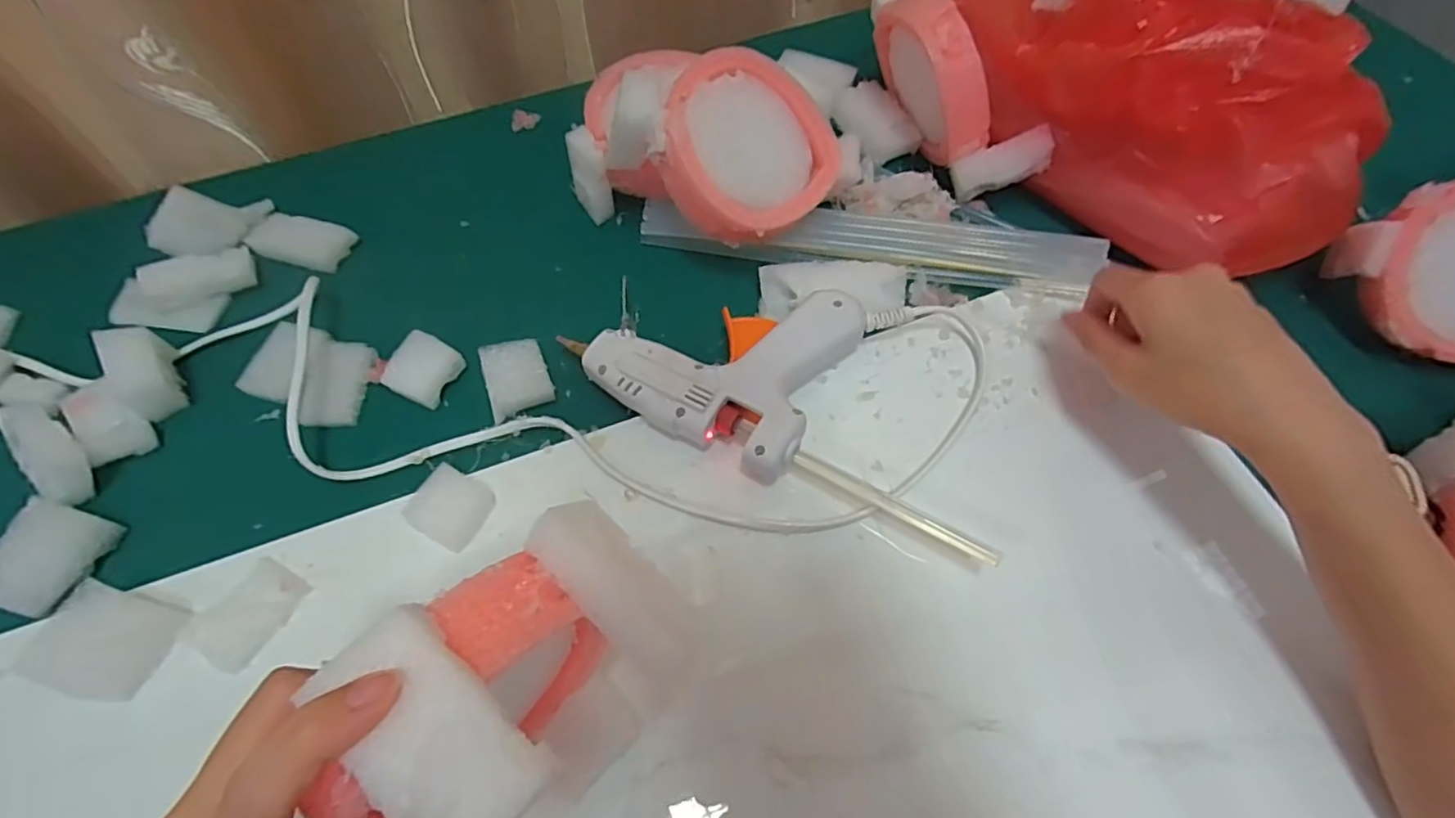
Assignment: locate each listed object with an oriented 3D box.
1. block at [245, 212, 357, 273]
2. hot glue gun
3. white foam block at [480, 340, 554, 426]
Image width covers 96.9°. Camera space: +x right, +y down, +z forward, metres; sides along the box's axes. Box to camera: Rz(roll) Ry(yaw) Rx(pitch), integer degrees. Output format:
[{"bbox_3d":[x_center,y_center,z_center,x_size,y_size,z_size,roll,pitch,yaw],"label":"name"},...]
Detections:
[{"bbox_3d":[-0.255,-0.102,0.389,0.049,0.013,0.034,12,62,6],"label":"block"},{"bbox_3d":[-0.005,-0.031,0.337,0.124,0.028,0.108,26,64,13],"label":"hot glue gun"},{"bbox_3d":[-0.110,-0.016,0.340,0.031,0.017,0.037,-17,63,-9],"label":"white foam block"}]

